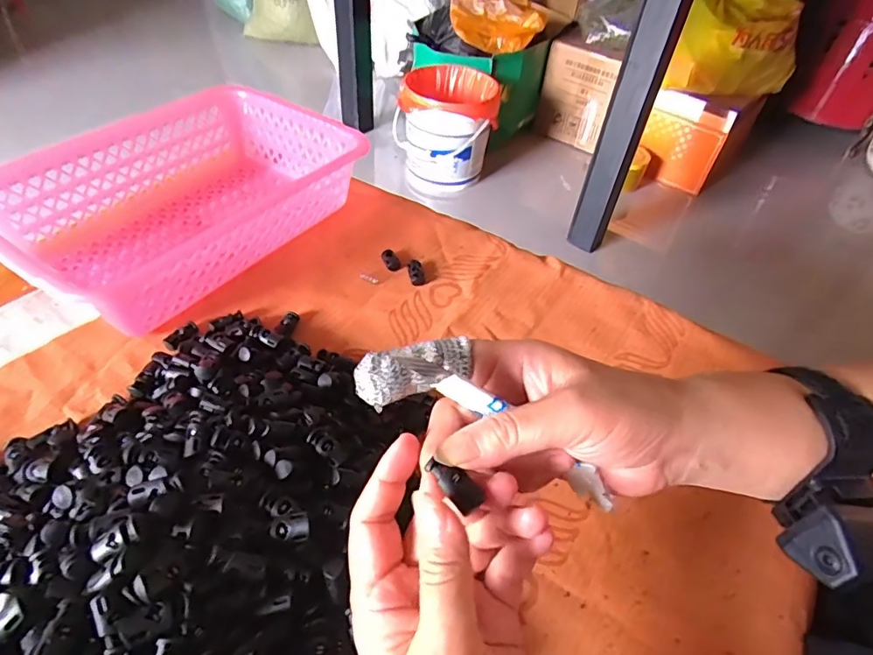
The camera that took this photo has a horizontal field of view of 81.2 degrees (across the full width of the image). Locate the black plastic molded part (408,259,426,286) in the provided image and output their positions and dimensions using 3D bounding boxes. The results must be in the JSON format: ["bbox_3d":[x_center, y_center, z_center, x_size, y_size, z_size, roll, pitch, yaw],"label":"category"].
[{"bbox_3d":[-0.019,-0.051,0.483,0.014,0.009,0.029,-6,48,-11],"label":"black plastic molded part"}]

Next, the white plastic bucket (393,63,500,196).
[{"bbox_3d":[0.023,-0.558,1.499,0.286,0.306,0.219,7,47,1],"label":"white plastic bucket"}]

